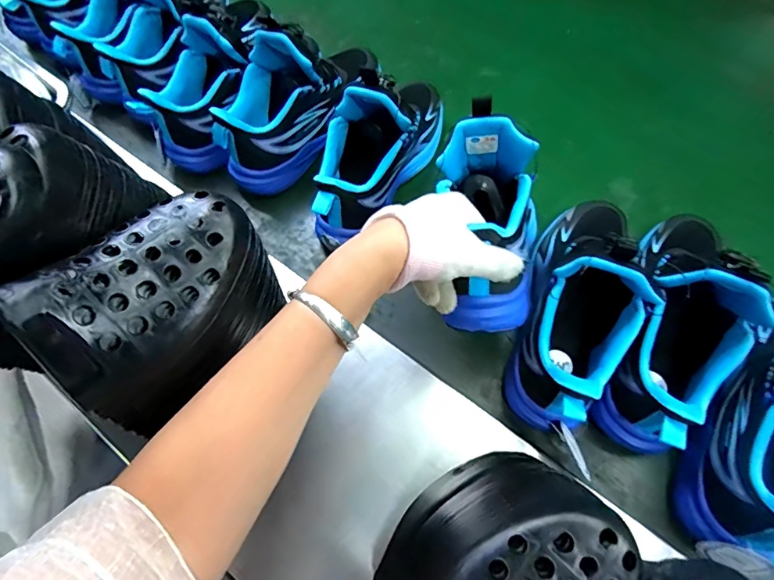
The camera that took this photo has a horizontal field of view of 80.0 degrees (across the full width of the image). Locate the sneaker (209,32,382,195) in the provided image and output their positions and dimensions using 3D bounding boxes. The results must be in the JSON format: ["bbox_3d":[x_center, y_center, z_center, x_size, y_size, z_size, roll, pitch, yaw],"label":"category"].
[{"bbox_3d":[-0.108,-0.234,0.543,0.080,0.145,0.223,31,70,16],"label":"sneaker"}]

